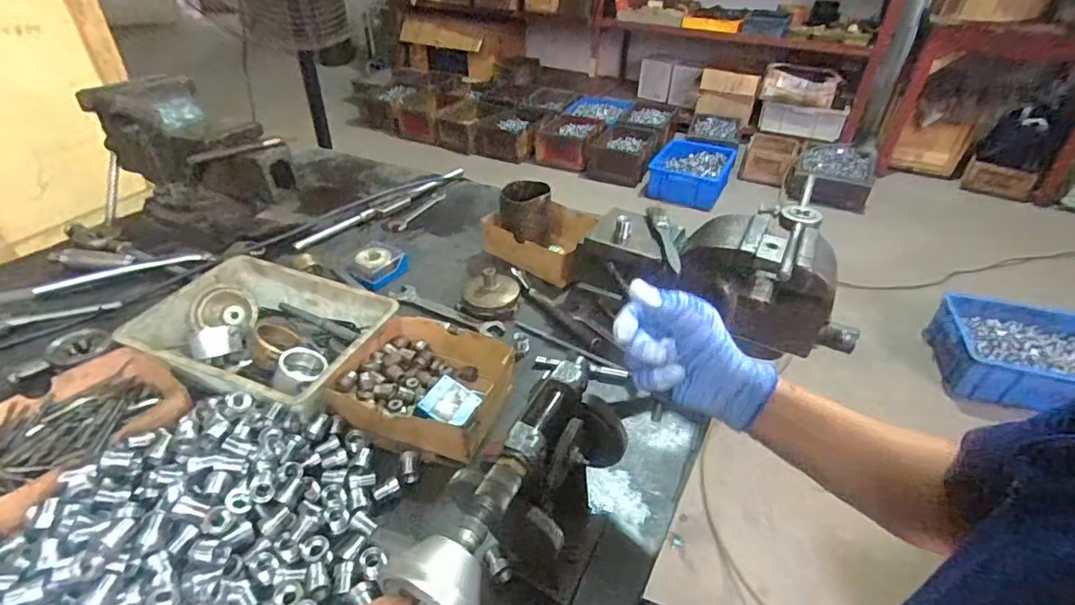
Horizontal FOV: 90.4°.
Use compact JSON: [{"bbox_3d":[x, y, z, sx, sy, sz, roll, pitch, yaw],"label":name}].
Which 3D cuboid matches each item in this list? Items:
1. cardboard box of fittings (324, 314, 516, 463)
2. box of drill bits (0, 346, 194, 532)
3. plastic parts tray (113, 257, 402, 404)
[{"bbox_3d":[-0.118,0.080,0.584,0.174,0.048,0.167,11,39,13],"label":"cardboard box of fittings"},{"bbox_3d":[-0.436,0.121,0.506,0.141,0.048,0.182,20,41,23],"label":"box of drill bits"},{"bbox_3d":[-0.309,0.034,0.604,0.251,0.059,0.170,14,39,16],"label":"plastic parts tray"}]

